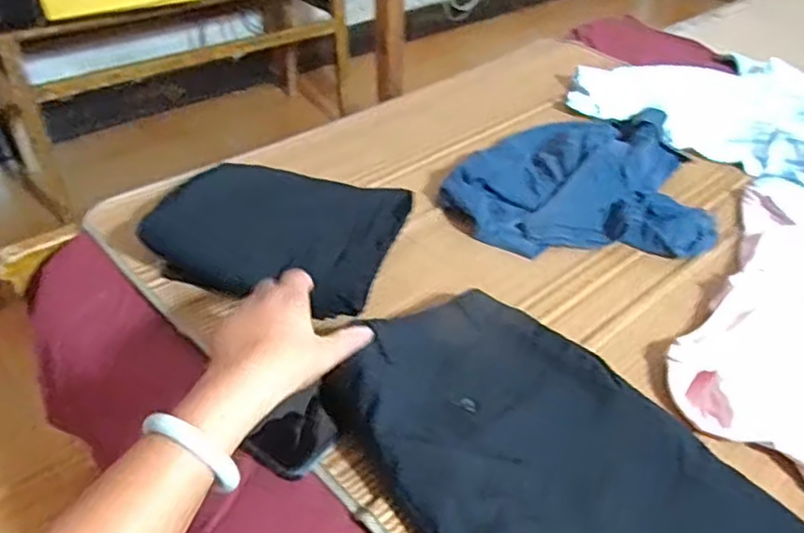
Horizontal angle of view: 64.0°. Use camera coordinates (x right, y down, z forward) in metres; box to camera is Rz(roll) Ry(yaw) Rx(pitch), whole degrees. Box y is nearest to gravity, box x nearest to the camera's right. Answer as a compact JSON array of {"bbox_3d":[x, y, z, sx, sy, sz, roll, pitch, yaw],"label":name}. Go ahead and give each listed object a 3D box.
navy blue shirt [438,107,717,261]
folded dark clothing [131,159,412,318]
[{"bbox_3d":[0.237,-0.123,0.883,0.348,0.062,0.274,6,38,6],"label":"navy blue shirt"},{"bbox_3d":[-0.149,-0.039,0.753,0.262,0.061,0.196,9,39,11],"label":"folded dark clothing"}]

